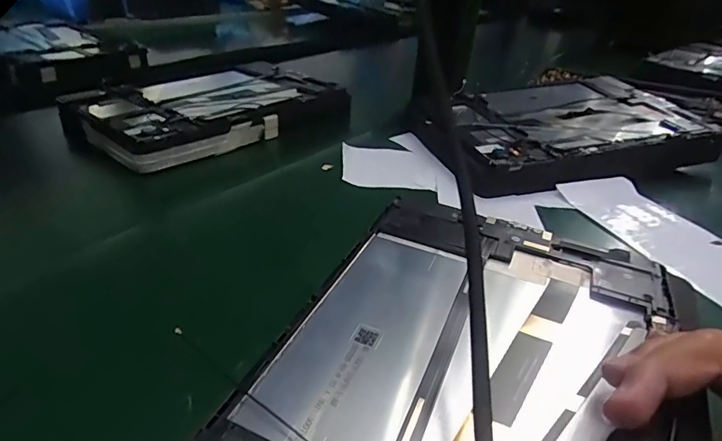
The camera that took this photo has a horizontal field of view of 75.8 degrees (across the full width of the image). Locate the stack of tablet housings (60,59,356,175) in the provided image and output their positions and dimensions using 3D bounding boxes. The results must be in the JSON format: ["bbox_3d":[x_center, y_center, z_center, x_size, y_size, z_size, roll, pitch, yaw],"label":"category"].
[{"bbox_3d":[-0.150,-0.116,0.462,0.165,0.029,0.237,25,38,32],"label":"stack of tablet housings"}]

